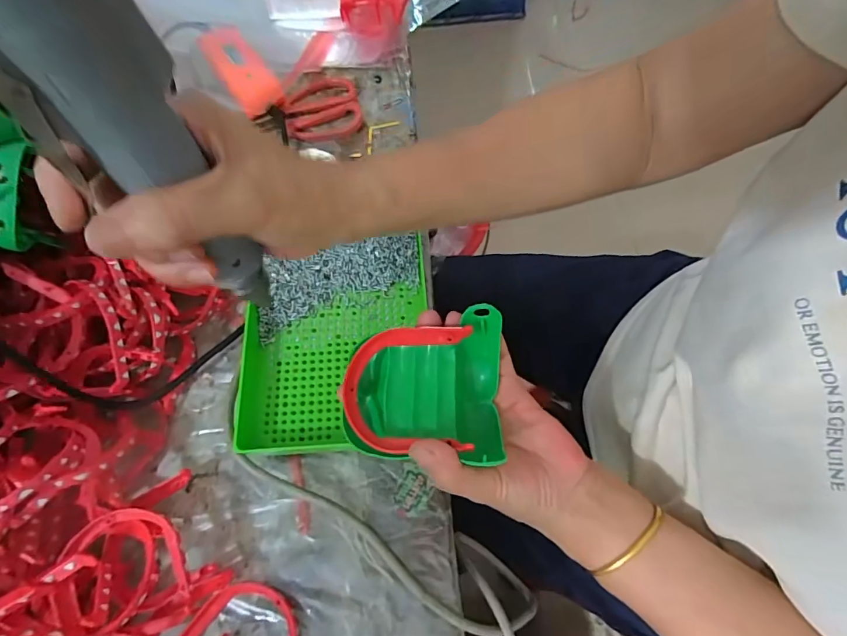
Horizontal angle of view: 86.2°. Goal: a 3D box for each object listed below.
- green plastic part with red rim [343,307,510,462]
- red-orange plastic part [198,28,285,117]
[{"bbox_3d":[0.001,0.045,0.279,0.097,0.050,0.086,0,65,-2],"label":"green plastic part with red rim"},{"bbox_3d":[-0.207,-0.285,0.515,0.057,0.017,0.127,-26,76,-29],"label":"red-orange plastic part"}]

